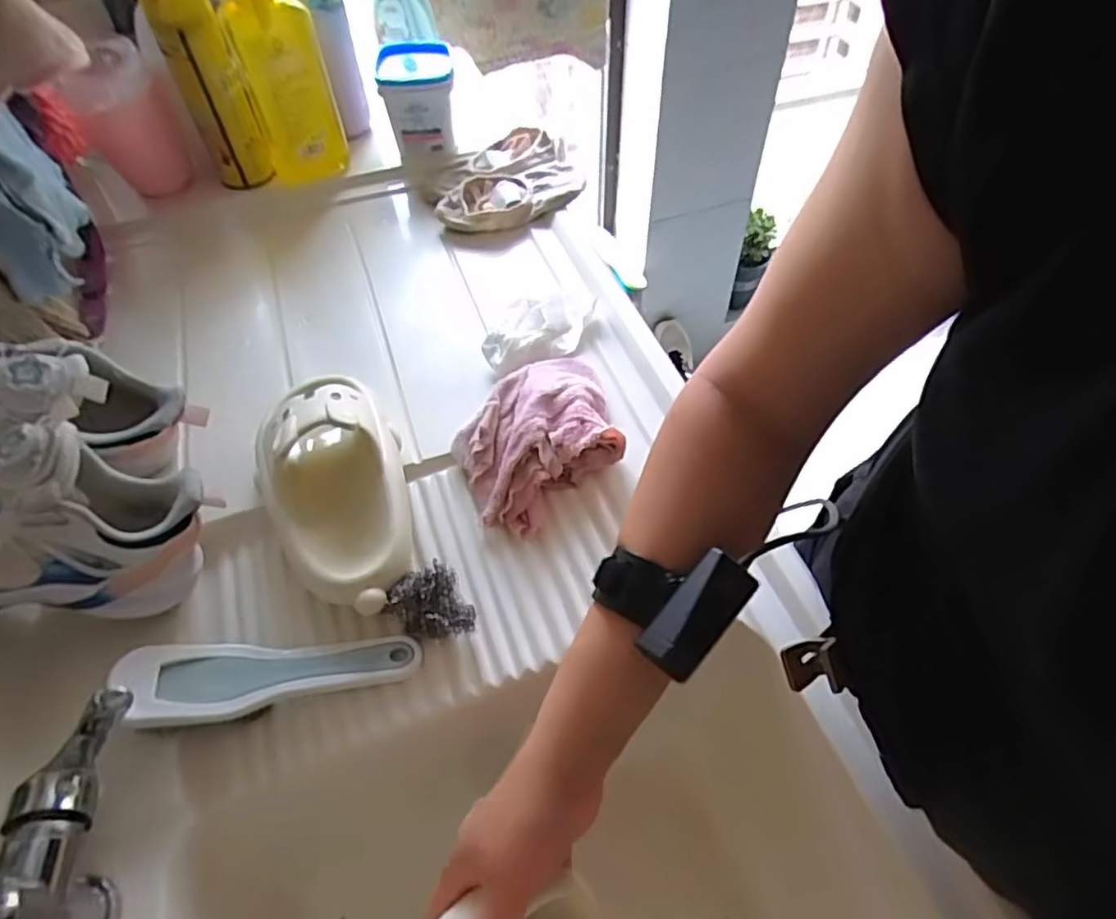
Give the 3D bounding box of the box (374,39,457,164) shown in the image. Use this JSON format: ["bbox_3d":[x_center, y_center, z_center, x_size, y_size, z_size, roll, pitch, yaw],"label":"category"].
[{"bbox_3d":[-0.161,-0.413,0.758,0.081,0.112,0.073,-8,53,-5],"label":"box"}]

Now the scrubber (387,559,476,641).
[{"bbox_3d":[-0.093,0.105,0.472,0.052,0.032,0.048,-20,55,-13],"label":"scrubber"}]

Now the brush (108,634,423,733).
[{"bbox_3d":[-0.193,0.148,0.449,0.187,0.026,0.049,-2,52,-17],"label":"brush"}]

